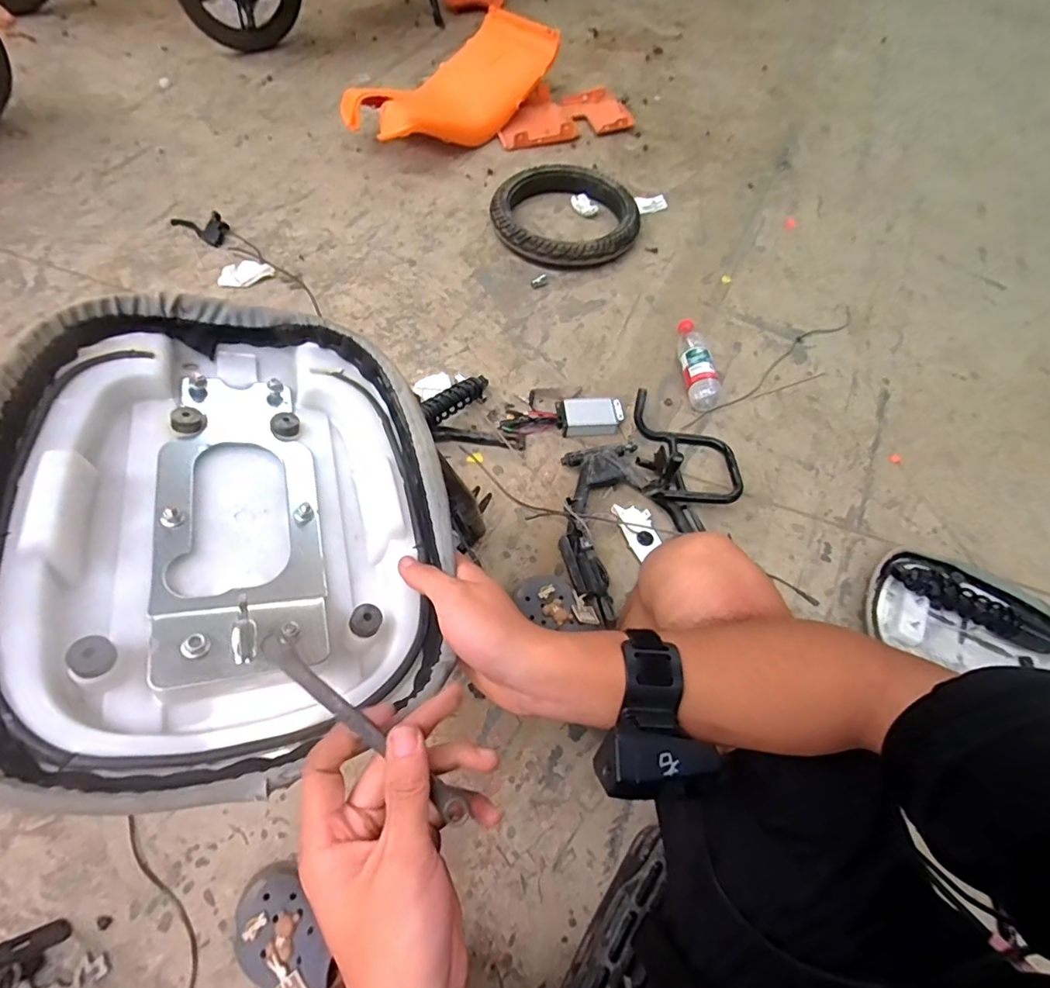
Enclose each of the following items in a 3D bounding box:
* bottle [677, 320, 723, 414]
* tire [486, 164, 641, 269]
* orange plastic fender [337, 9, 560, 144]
[{"bbox_3d":[0.353,-0.276,1.088,0.065,0.057,0.212,-6,62,-7],"label":"bottle"},{"bbox_3d":[0.095,-0.684,1.293,0.353,0.075,0.305,3,61,-3],"label":"tire"},{"bbox_3d":[-0.181,-1.043,1.363,0.554,0.189,0.223,-37,70,-21],"label":"orange plastic fender"}]

